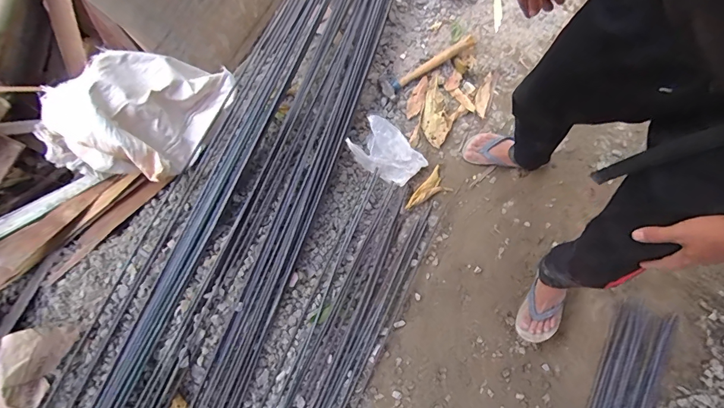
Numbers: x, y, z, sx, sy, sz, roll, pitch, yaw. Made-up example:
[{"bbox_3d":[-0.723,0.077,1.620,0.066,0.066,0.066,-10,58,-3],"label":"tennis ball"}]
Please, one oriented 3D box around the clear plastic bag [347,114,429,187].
[{"bbox_3d":[0.090,-0.168,1.210,0.237,0.082,0.165,34,84,8],"label":"clear plastic bag"}]

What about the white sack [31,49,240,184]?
[{"bbox_3d":[-0.662,-0.280,1.044,0.404,0.206,0.441,19,82,8],"label":"white sack"}]

